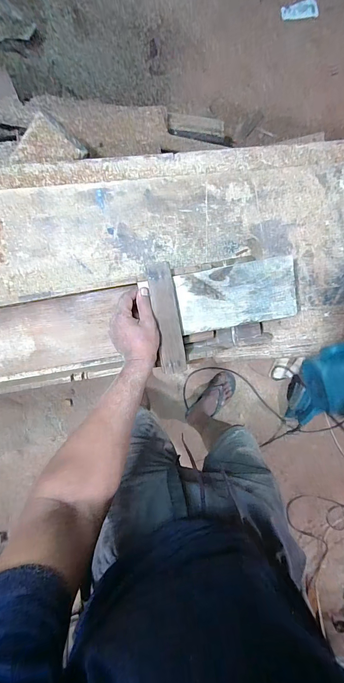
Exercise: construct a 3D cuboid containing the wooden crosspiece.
[{"bbox_3d":[-0.009,-0.037,0.531,0.043,0.009,0.189,-10,102,-3],"label":"wooden crosspiece"}]

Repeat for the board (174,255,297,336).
[{"bbox_3d":[0.112,-0.078,0.533,0.202,0.021,0.103,-10,102,-2],"label":"board"}]

